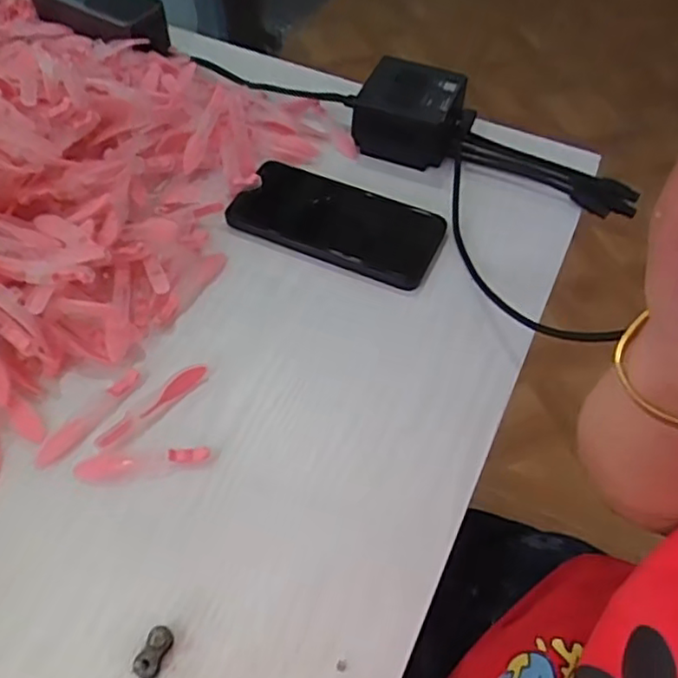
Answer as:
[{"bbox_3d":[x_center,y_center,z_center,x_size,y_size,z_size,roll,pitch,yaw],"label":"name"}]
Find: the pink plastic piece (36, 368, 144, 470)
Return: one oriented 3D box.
[{"bbox_3d":[-0.149,0.046,0.381,0.014,0.007,0.075,32,59,19],"label":"pink plastic piece"}]

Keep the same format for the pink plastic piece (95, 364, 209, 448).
[{"bbox_3d":[-0.112,0.040,0.383,0.011,0.008,0.076,39,61,23],"label":"pink plastic piece"}]

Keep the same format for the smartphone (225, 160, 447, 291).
[{"bbox_3d":[-0.002,-0.090,0.480,0.153,0.016,0.076,21,56,13],"label":"smartphone"}]

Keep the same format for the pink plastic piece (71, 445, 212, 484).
[{"bbox_3d":[-0.114,0.073,0.366,0.076,0.004,0.018,-4,54,-5],"label":"pink plastic piece"}]

